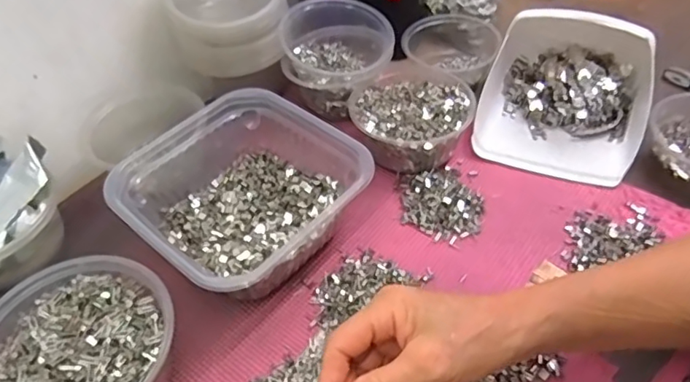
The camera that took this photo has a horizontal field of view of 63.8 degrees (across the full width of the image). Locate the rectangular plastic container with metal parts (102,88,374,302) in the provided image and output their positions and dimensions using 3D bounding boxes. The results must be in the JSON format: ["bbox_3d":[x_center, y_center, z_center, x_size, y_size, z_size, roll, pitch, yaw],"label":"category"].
[{"bbox_3d":[-0.098,0.001,0.482,0.188,0.076,0.171,32,59,28],"label":"rectangular plastic container with metal parts"}]

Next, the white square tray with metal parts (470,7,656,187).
[{"bbox_3d":[0.219,-0.106,0.551,0.158,0.075,0.176,15,52,18],"label":"white square tray with metal parts"}]

